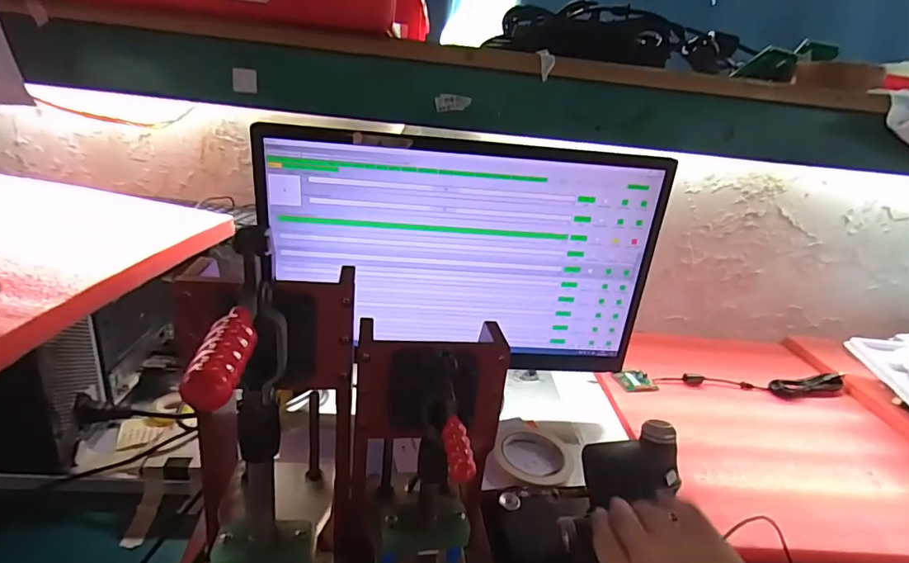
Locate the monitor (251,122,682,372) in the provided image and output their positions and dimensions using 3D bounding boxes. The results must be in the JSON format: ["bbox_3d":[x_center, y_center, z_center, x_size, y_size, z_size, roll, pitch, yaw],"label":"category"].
[{"bbox_3d":[0.010,-0.035,0.638,0.491,0.294,0.059,4,21,-7],"label":"monitor"}]

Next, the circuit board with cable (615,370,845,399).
[{"bbox_3d":[0.473,0.171,0.821,0.404,0.030,0.059,4,21,-5],"label":"circuit board with cable"}]

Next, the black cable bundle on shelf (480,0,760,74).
[{"bbox_3d":[0.182,-0.255,0.509,0.287,0.050,0.075,3,21,-8],"label":"black cable bundle on shelf"}]

